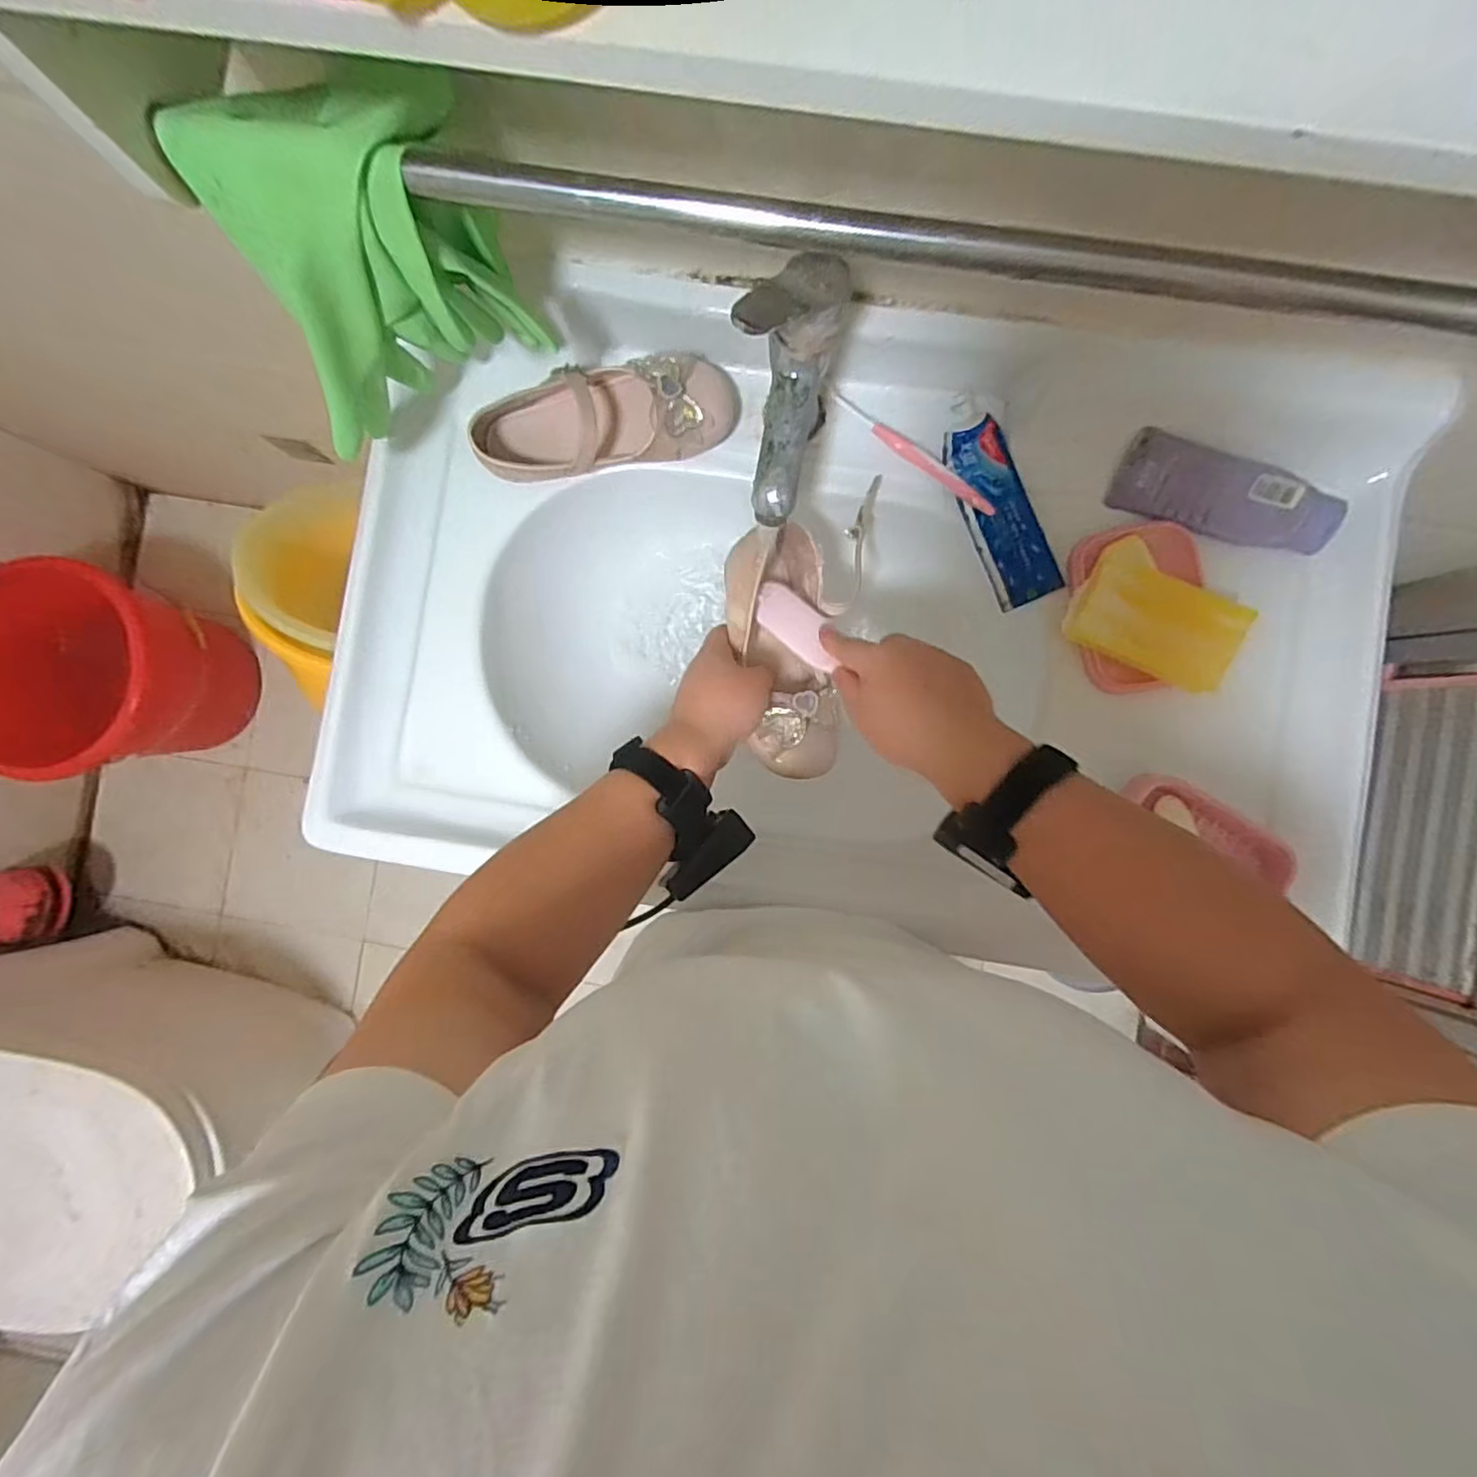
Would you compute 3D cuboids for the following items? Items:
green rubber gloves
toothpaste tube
[{"bbox_3d":[-0.214,-0.266,0.384,0.158,0.184,0.073,-22,87,1],"label":"green rubber gloves"},{"bbox_3d":[0.208,-0.191,0.521,0.053,0.034,0.169,-25,87,1],"label":"toothpaste tube"}]

